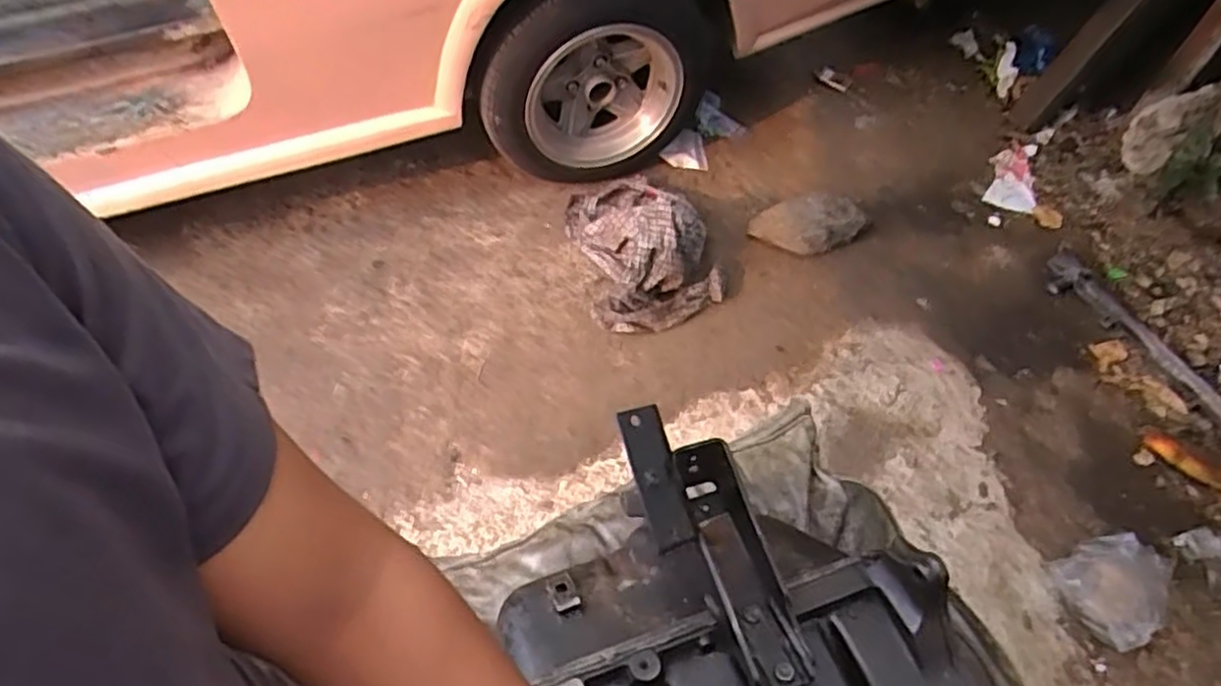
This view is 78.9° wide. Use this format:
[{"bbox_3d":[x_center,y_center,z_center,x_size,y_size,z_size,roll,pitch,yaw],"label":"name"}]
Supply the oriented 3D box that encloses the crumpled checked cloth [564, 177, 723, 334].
[{"bbox_3d":[0.074,-0.238,1.609,0.302,0.182,0.387,-17,59,-16],"label":"crumpled checked cloth"}]

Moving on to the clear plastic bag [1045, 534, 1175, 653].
[{"bbox_3d":[0.900,0.417,1.293,0.213,0.067,0.168,-21,61,-18],"label":"clear plastic bag"}]

